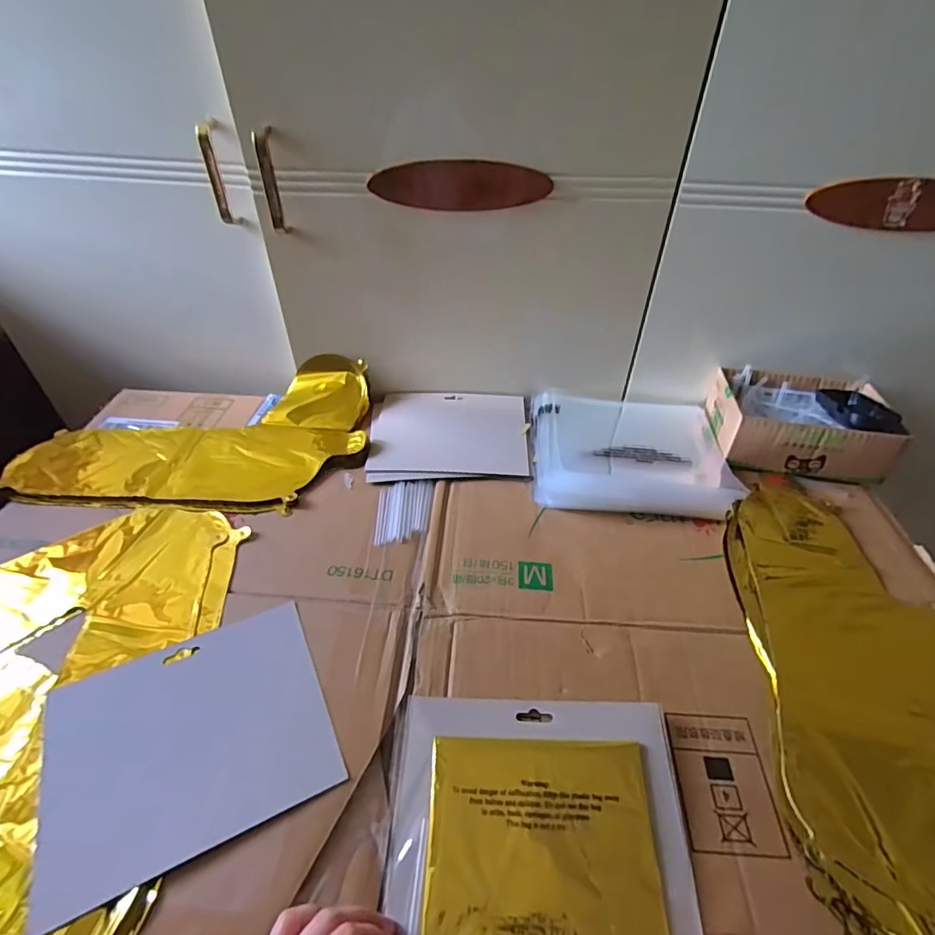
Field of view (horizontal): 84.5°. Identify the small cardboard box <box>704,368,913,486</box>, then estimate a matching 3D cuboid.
[{"bbox_3d":[0.400,-0.060,0.627,0.182,0.074,0.137,9,43,8],"label":"small cardboard box"}]

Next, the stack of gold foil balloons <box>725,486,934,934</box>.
[{"bbox_3d":[0.341,0.181,0.421,0.207,0.017,0.420,4,43,2],"label":"stack of gold foil balloons"}]

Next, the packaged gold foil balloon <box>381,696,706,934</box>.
[{"bbox_3d":[0.050,0.245,0.355,0.199,0.018,0.161,2,43,1],"label":"packaged gold foil balloon"}]

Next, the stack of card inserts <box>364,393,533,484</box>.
[{"bbox_3d":[-0.023,-0.046,0.658,0.195,0.008,0.169,-1,43,-3],"label":"stack of card inserts"}]

